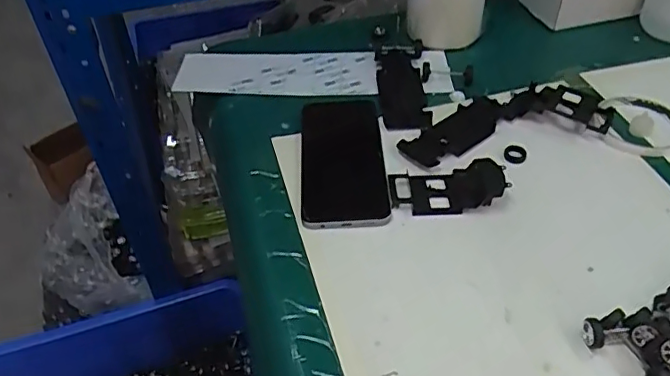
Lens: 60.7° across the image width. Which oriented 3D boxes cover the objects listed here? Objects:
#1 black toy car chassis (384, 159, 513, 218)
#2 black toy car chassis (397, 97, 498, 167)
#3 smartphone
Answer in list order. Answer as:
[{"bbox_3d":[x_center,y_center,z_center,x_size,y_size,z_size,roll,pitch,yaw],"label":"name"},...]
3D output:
[{"bbox_3d":[0.096,-0.002,0.489,0.096,0.024,0.048,-5,44,-1],"label":"black toy car chassis"},{"bbox_3d":[0.118,-0.054,0.549,0.115,0.008,0.047,-32,51,-26],"label":"black toy car chassis"},{"bbox_3d":[0.007,-0.027,0.525,0.075,0.015,0.164,-3,44,0],"label":"smartphone"}]

